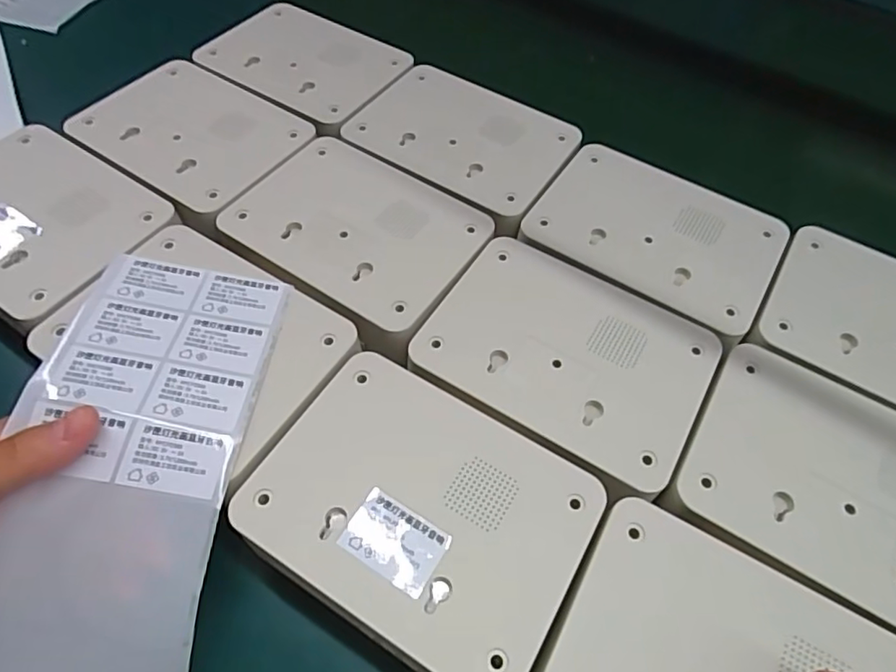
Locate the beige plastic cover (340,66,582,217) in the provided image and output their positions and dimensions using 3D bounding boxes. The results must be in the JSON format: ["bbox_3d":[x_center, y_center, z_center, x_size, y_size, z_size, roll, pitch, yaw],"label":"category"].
[{"bbox_3d":[0.010,-0.138,0.384,0.138,0.006,0.098,28,61,14],"label":"beige plastic cover"}]

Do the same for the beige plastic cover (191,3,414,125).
[{"bbox_3d":[-0.106,-0.209,0.424,0.137,0.007,0.102,29,62,14],"label":"beige plastic cover"}]

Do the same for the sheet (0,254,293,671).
[{"bbox_3d":[-0.148,0.096,0.255,0.089,0.049,0.273,8,78,3],"label":"sheet"}]

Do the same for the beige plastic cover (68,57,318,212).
[{"bbox_3d":[-0.169,-0.138,0.375,0.135,0.004,0.100,30,62,15],"label":"beige plastic cover"}]

